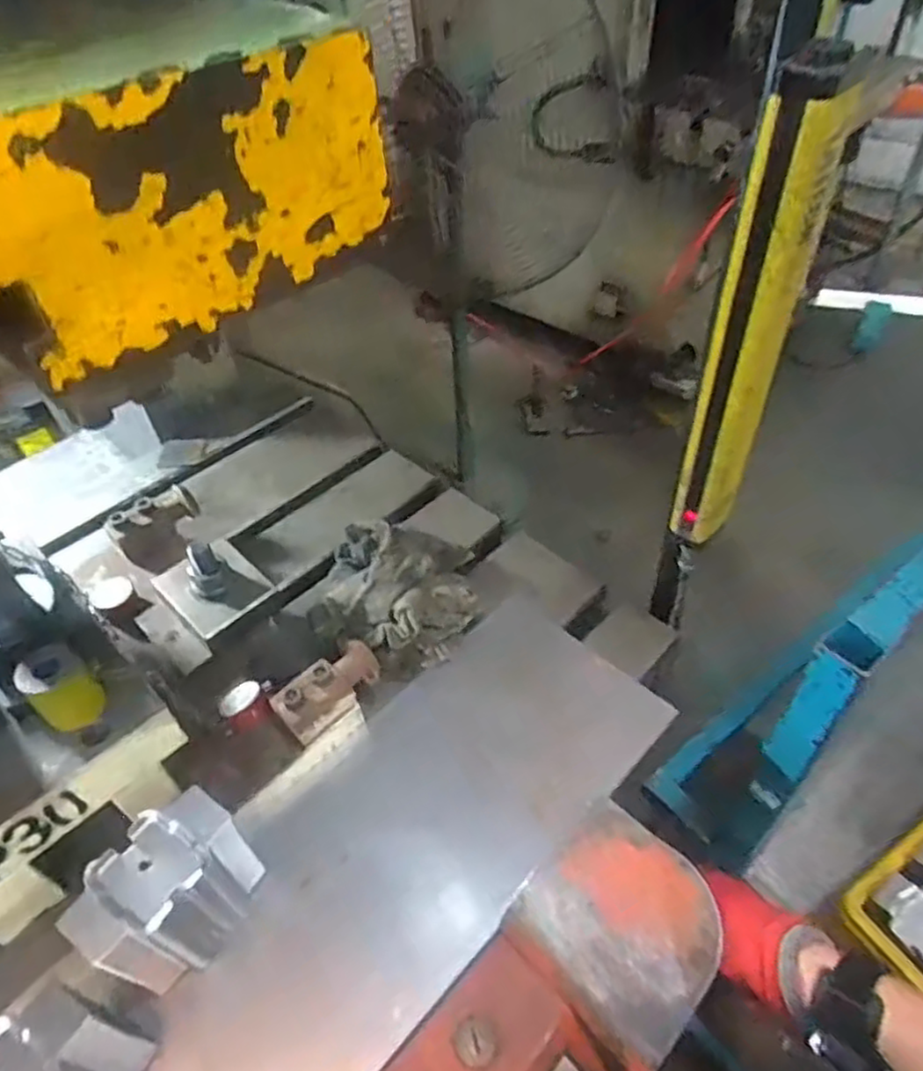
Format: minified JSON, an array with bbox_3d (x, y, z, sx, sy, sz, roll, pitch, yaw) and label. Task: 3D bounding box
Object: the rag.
[{"bbox_3d":[-0.065,0.053,0.701,0.155,0.063,0.164,5,46,10],"label":"rag"}]

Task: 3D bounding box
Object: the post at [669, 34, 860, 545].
[{"bbox_3d":[0.204,-0.129,0.510,0.052,0.351,0.045,13,48,17],"label":"post"}]

